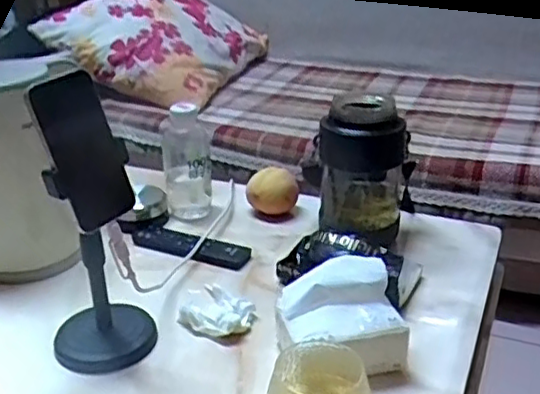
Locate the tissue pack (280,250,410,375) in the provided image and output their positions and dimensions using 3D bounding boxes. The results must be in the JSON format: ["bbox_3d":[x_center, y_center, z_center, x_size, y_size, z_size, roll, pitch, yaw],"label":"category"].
[{"bbox_3d":[0.072,0.126,0.675,0.119,0.097,0.083,-7,26,-11],"label":"tissue pack"}]

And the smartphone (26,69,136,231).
[{"bbox_3d":[-0.172,-0.043,0.611,0.011,0.143,0.066,10,31,44],"label":"smartphone"}]

